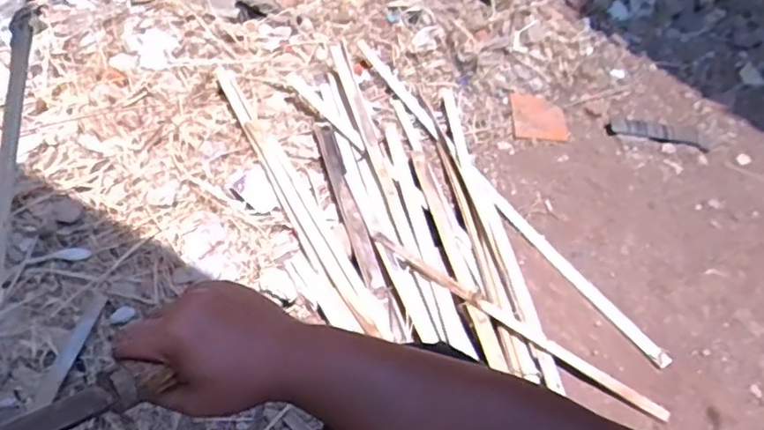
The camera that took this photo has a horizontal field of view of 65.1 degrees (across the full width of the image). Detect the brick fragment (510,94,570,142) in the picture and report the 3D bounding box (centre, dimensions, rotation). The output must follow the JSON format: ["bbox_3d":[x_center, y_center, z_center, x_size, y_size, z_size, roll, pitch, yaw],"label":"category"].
[{"bbox_3d":[0.373,-0.242,1.417,0.126,0.012,0.162,5,47,-1],"label":"brick fragment"}]

